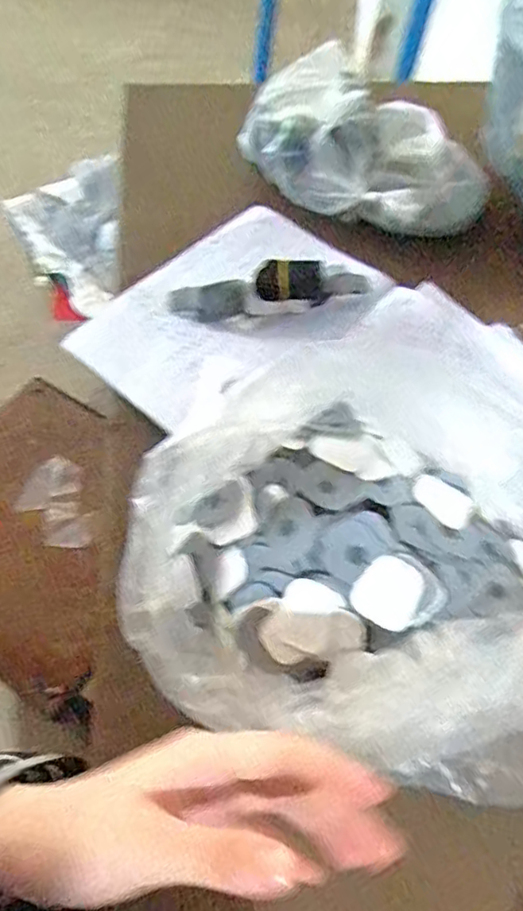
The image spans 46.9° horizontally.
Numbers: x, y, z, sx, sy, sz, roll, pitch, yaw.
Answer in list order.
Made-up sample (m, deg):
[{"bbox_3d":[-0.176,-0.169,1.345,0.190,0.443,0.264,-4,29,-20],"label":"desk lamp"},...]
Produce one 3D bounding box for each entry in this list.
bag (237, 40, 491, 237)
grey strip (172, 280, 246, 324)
[{"bbox_3d":[0.096,-0.299,0.593,0.143,0.073,0.243,-35,66,-21],"label":"bag"},{"bbox_3d":[-0.045,-0.133,0.525,0.068,0.009,0.030,-7,101,8],"label":"grey strip"}]

